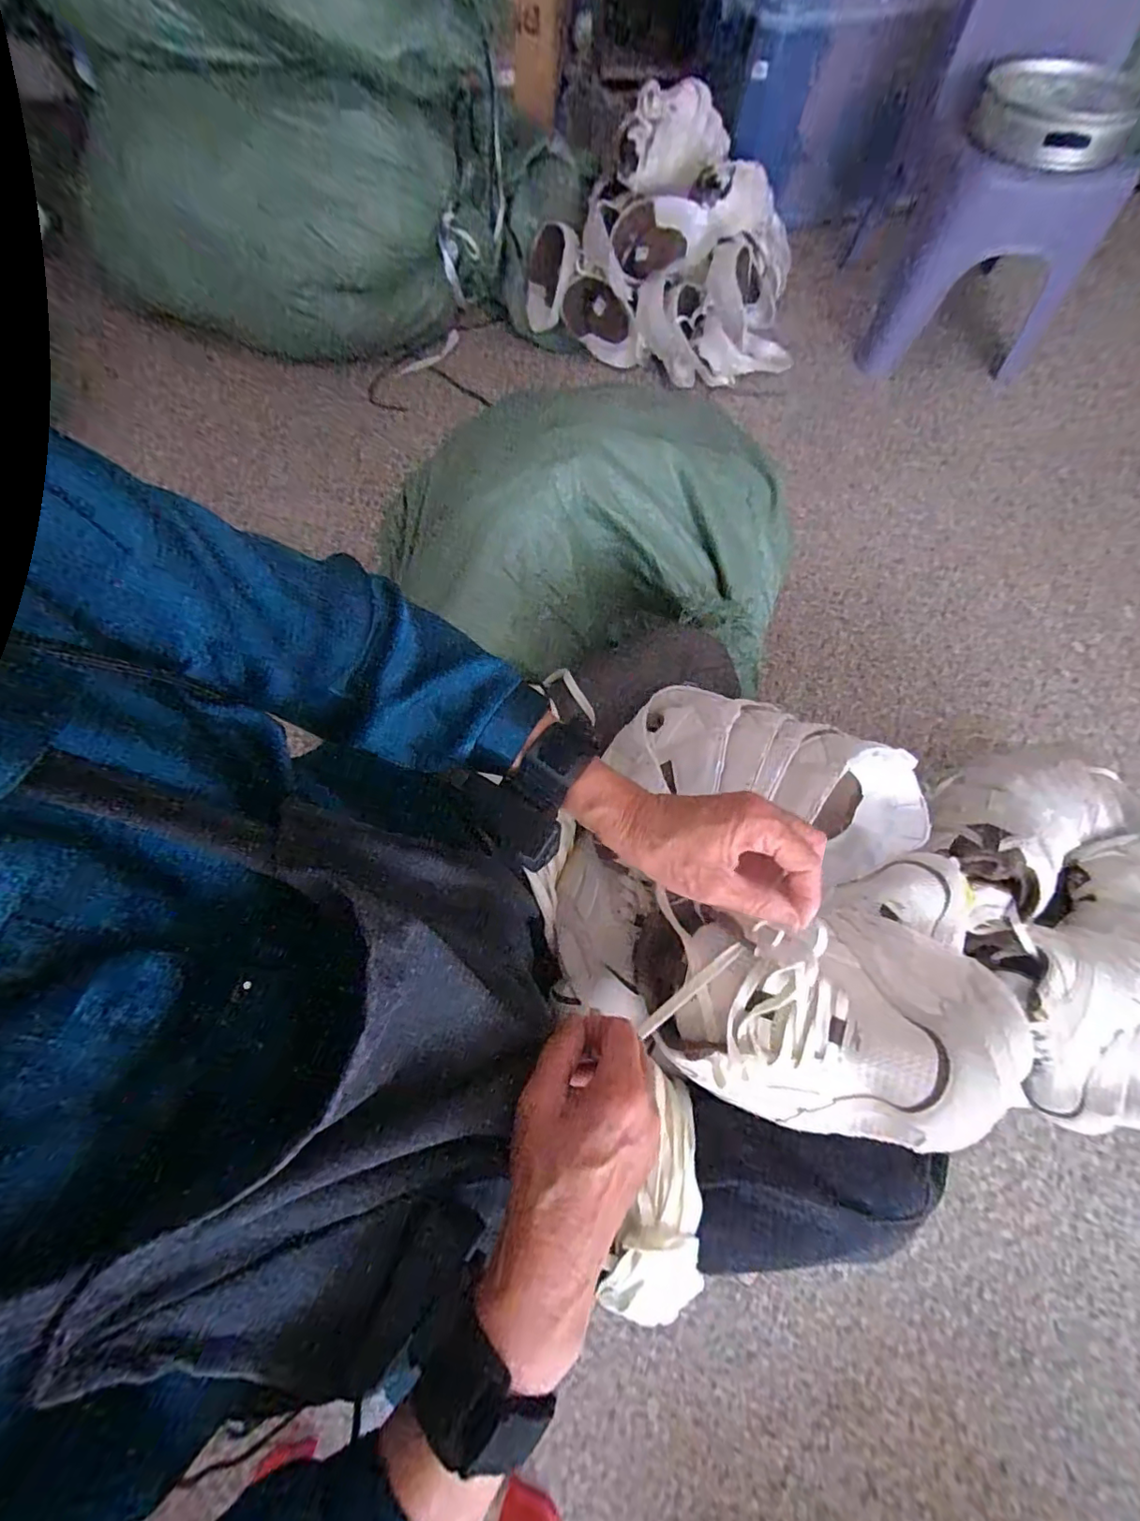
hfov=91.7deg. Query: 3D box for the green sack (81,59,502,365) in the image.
[{"bbox_3d":[-0.593,-1.124,1.166,0.867,0.311,0.364,0,71,0],"label":"green sack"}]

